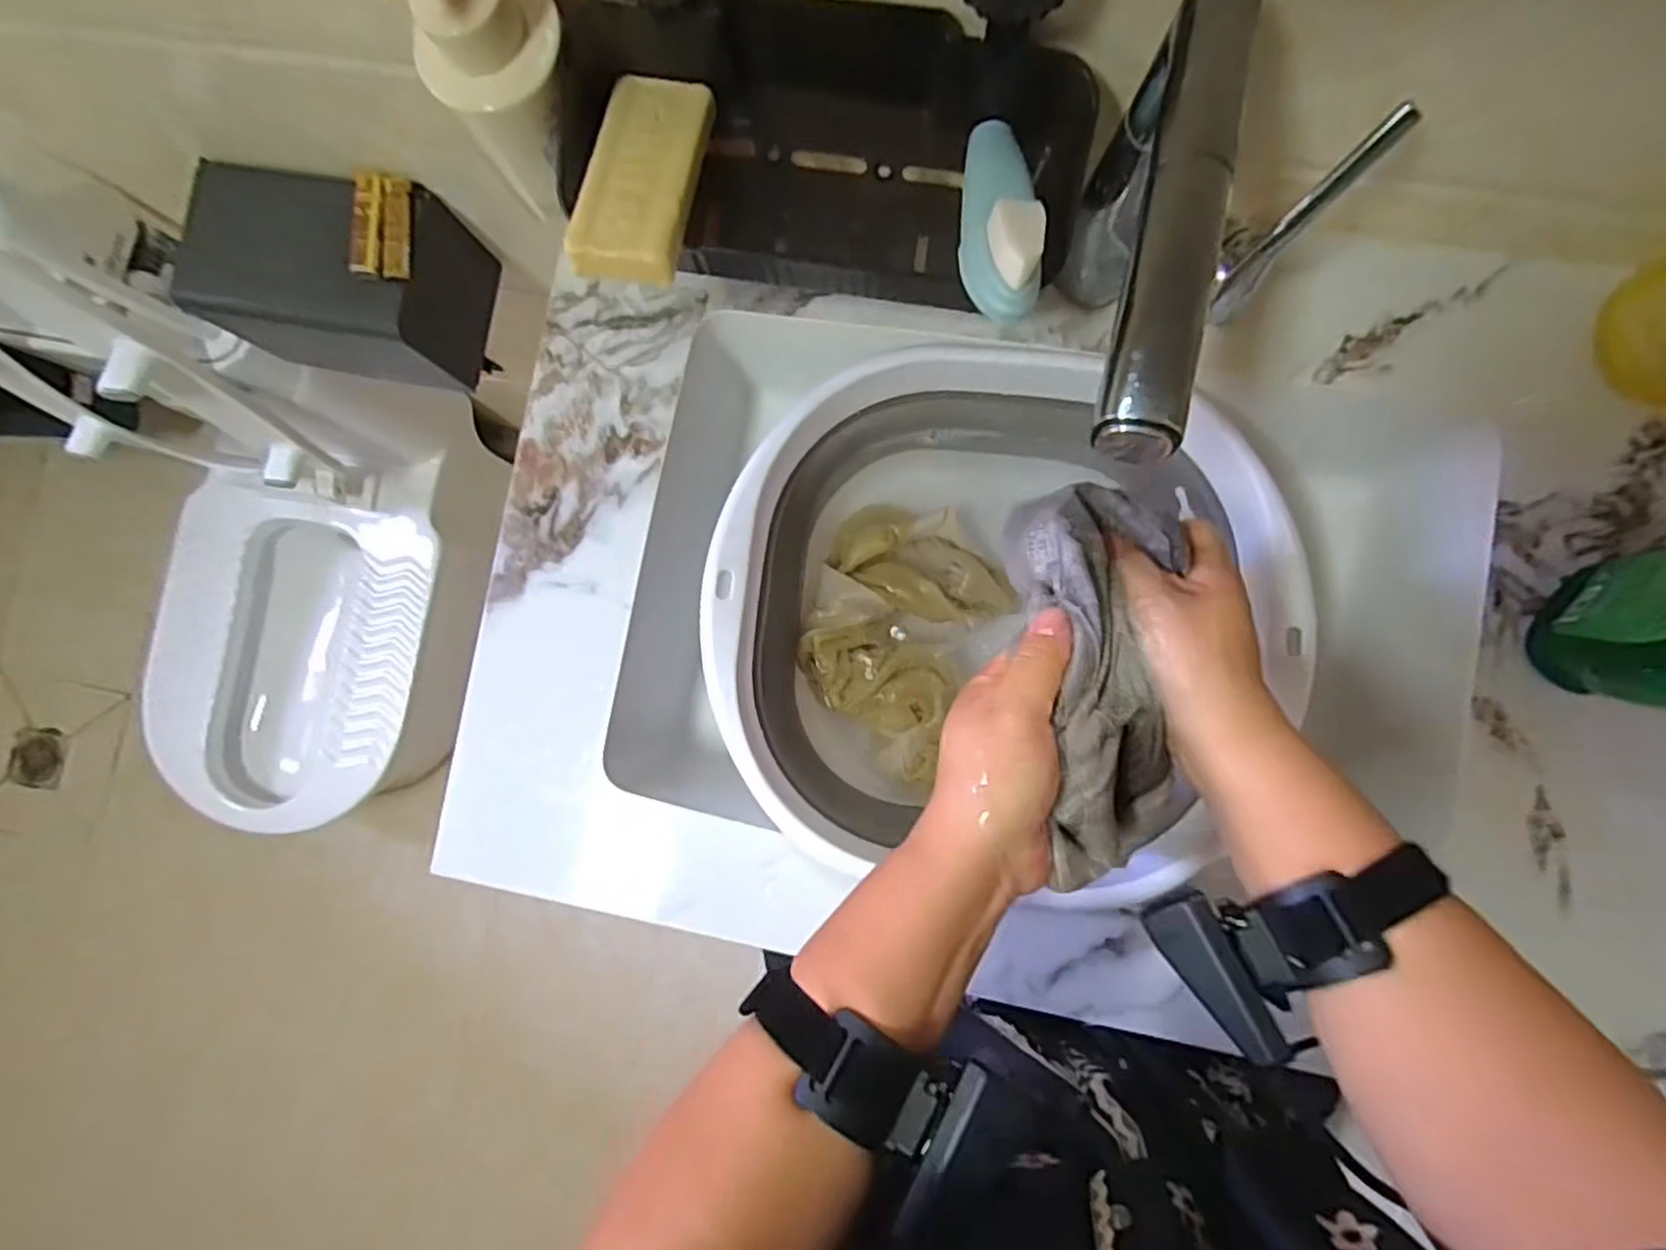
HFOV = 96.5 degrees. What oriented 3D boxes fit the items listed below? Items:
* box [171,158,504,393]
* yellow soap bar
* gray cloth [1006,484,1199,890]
[{"bbox_3d":[-0.418,-0.299,0.640,0.183,0.124,0.129,9,87,5],"label":"box"},{"bbox_3d":[-0.096,-0.232,0.383,0.053,0.015,0.131,6,72,5],"label":"yellow soap bar"},{"bbox_3d":[0.129,0.022,0.352,0.075,0.072,0.183,-4,80,4],"label":"gray cloth"}]

